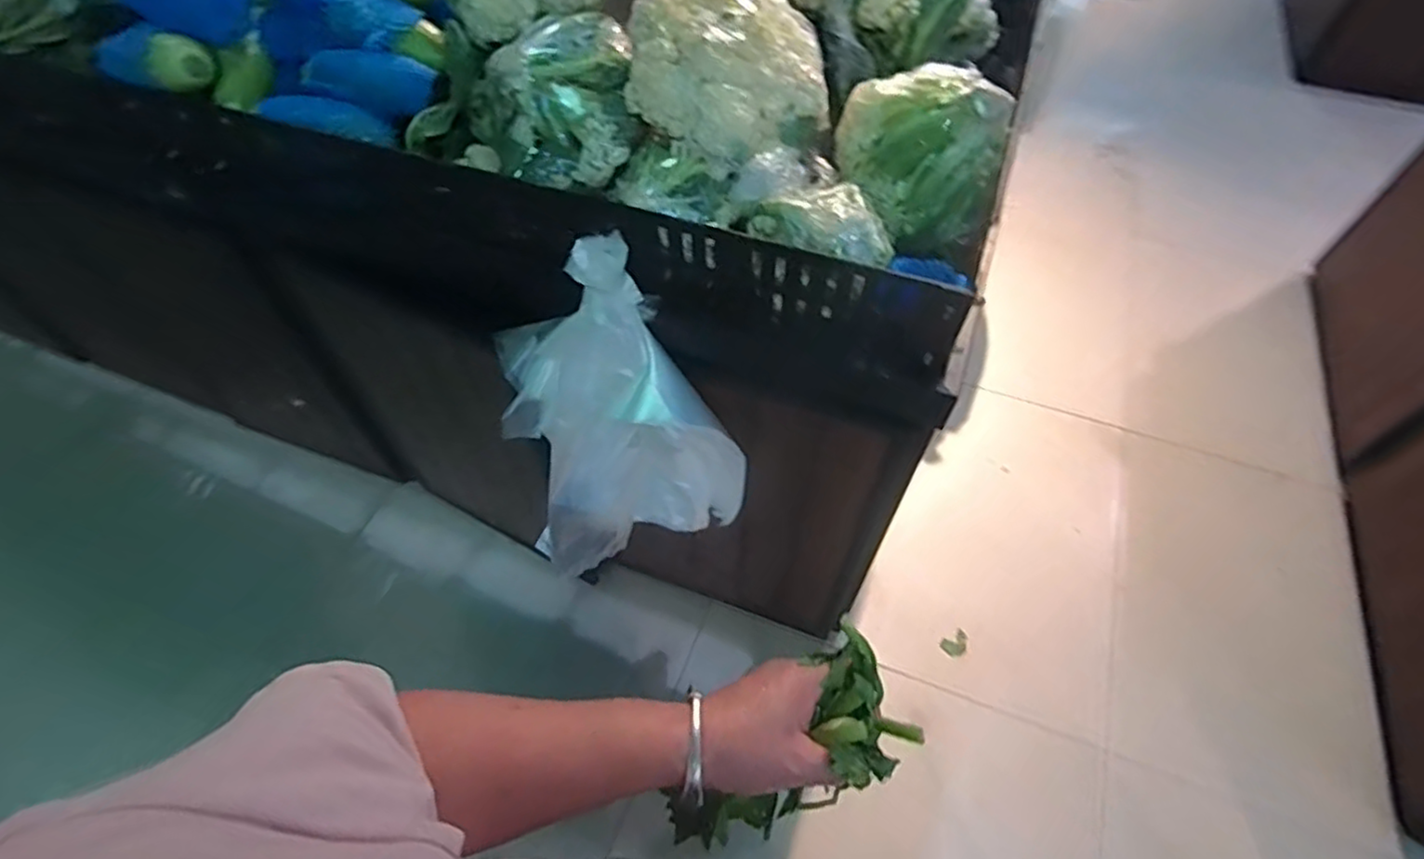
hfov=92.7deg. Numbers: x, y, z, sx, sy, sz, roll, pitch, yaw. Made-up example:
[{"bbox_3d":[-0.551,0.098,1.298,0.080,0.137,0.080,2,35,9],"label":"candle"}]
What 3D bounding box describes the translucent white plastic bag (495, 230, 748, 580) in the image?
[{"bbox_3d":[-0.124,-0.024,0.869,0.266,0.414,0.197,-21,58,-14],"label":"translucent white plastic bag"}]

